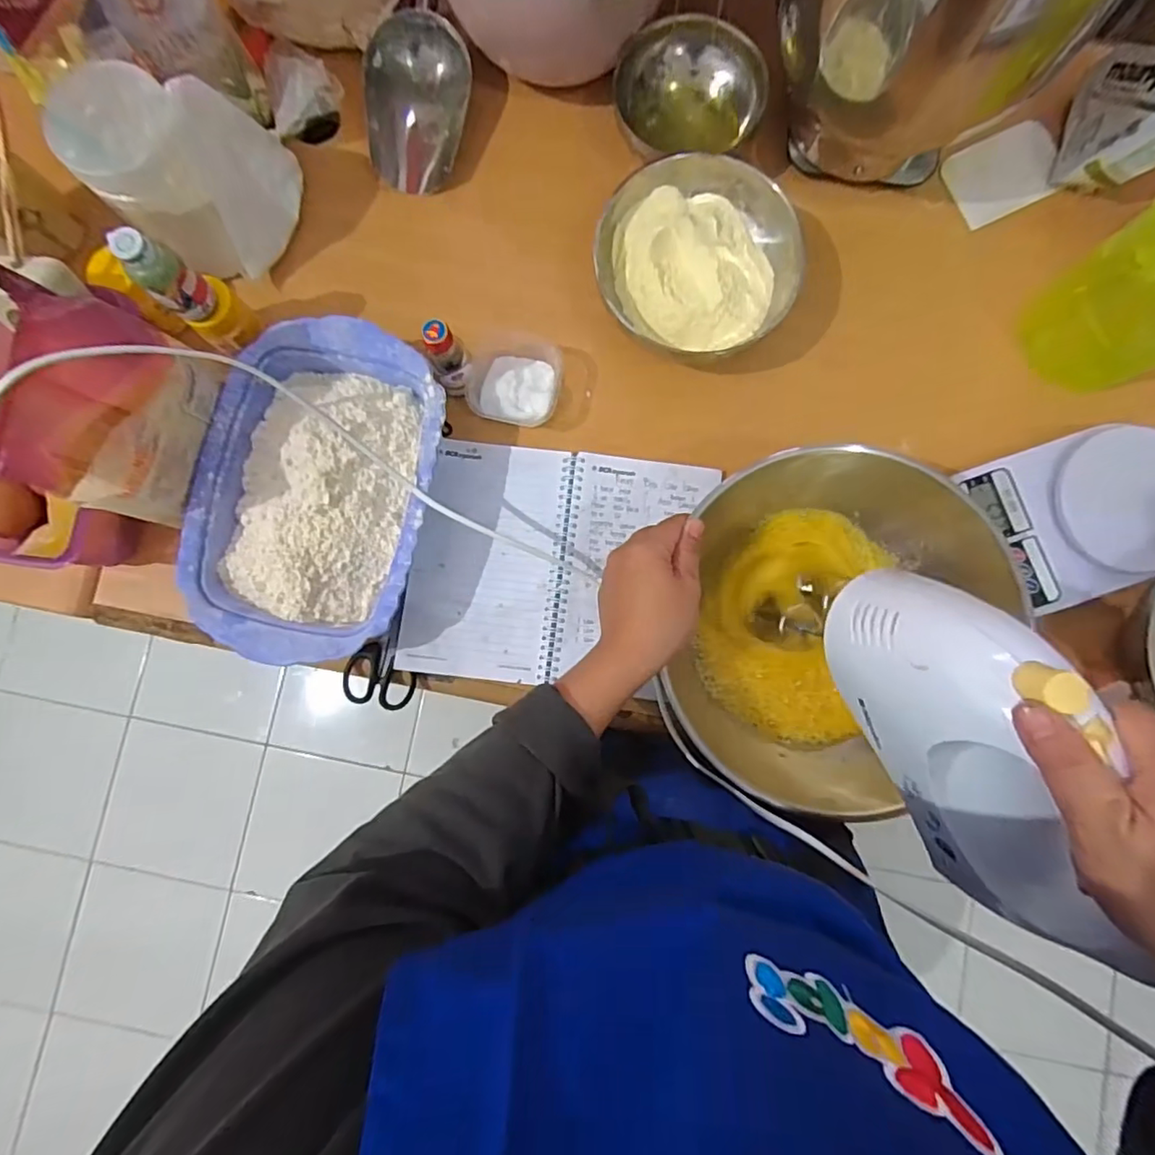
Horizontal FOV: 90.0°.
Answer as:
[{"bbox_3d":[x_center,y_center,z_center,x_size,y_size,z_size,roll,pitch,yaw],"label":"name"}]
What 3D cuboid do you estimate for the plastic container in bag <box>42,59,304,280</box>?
[{"bbox_3d":[-0.313,-0.328,0.473,0.134,0.133,0.096,-20,85,-1],"label":"plastic container in bag"}]

